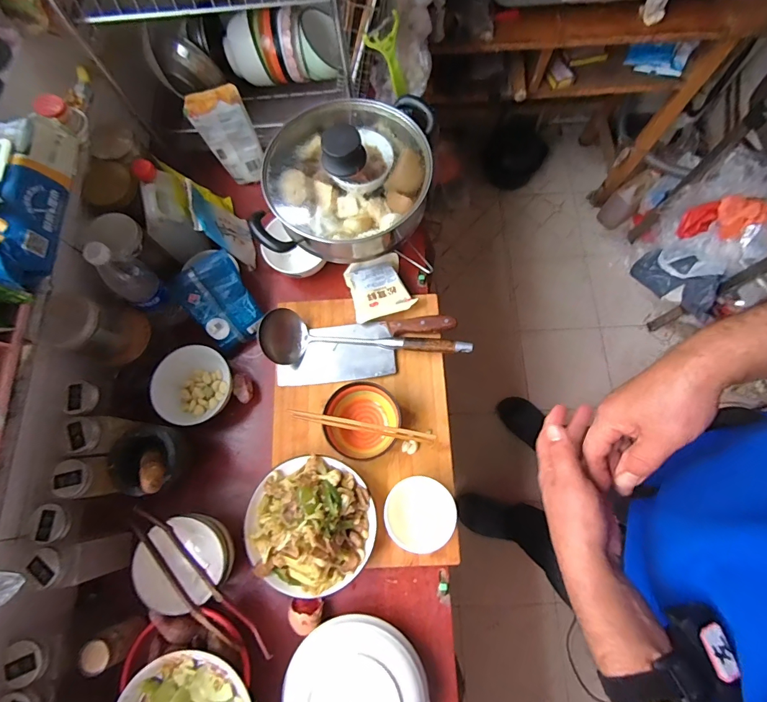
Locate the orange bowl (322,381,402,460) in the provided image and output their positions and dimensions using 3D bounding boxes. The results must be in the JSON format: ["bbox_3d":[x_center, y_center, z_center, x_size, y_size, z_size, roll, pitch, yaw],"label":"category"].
[{"bbox_3d":[-0.036,0.114,0.657,0.117,0.051,0.118,0,72,-2],"label":"orange bowl"}]

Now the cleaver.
[{"bbox_3d":[-0.034,0.000,0.722,0.316,0.019,0.098,-8,77,7],"label":"cleaver"}]

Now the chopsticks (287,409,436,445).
[{"bbox_3d":[-0.034,0.115,0.619,0.223,0.016,0.015,11,72,2],"label":"chopsticks"}]

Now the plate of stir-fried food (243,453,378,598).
[{"bbox_3d":[-0.111,0.260,0.604,0.192,0.061,0.192,0,72,-2],"label":"plate of stir-fried food"}]

